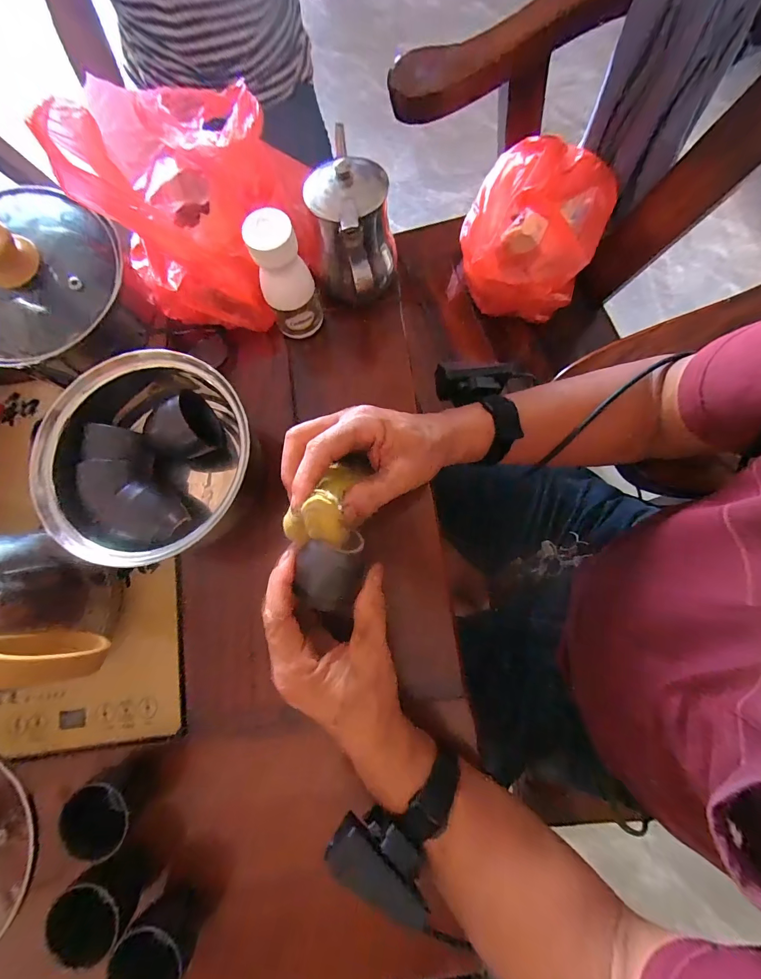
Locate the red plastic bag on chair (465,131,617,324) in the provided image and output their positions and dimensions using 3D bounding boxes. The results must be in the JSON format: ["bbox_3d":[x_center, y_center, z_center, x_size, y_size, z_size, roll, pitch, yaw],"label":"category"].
[{"bbox_3d":[0.249,-0.427,0.618,0.201,0.164,0.203,19,80,4],"label":"red plastic bag on chair"}]

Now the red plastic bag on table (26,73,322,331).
[{"bbox_3d":[-0.168,-0.288,0.345,0.180,0.118,0.226,-20,80,-3],"label":"red plastic bag on table"}]

